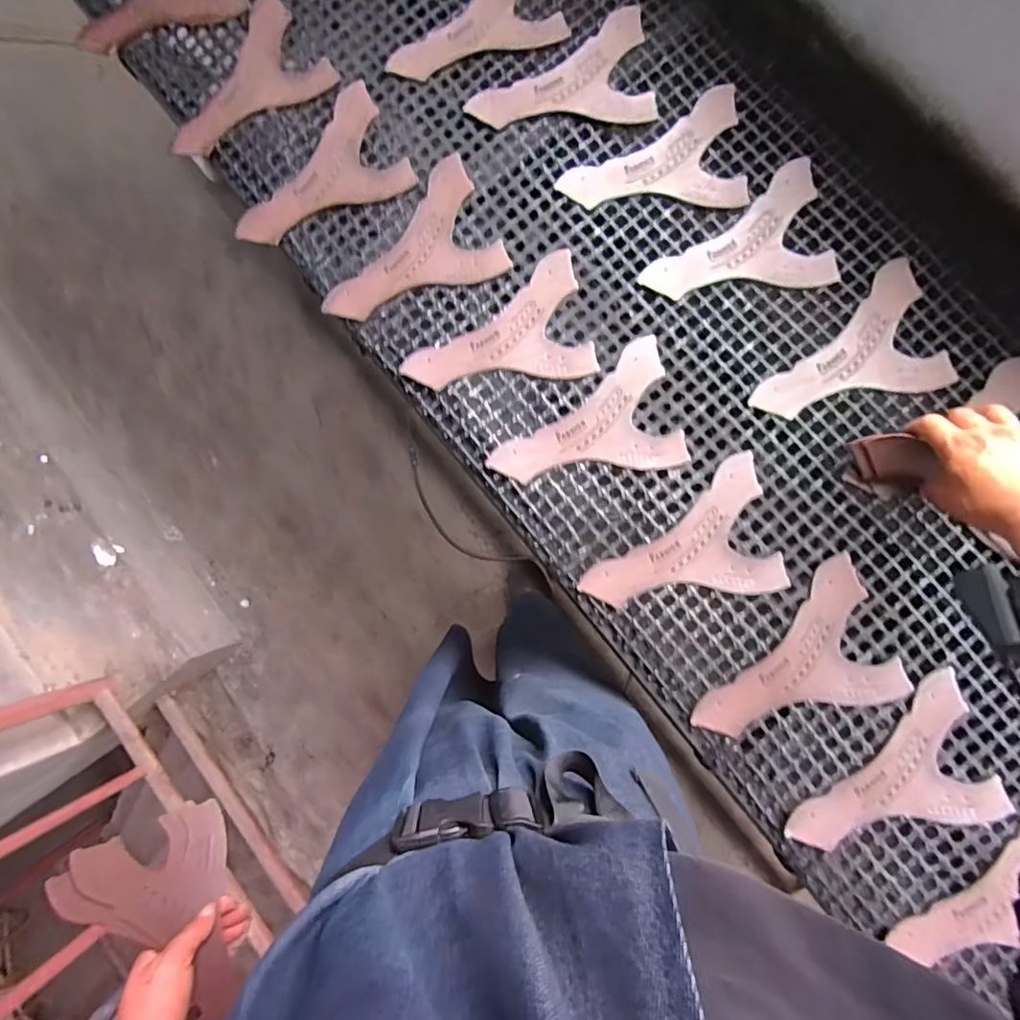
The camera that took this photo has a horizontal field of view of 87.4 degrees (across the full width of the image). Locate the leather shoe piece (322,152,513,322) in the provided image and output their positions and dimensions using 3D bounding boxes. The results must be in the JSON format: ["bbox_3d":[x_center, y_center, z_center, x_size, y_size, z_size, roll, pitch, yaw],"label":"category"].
[{"bbox_3d":[-0.118,-0.290,0.592,0.200,0.016,0.136,-27,84,2],"label":"leather shoe piece"}]

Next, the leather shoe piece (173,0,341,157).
[{"bbox_3d":[-0.315,-0.495,0.611,0.193,0.015,0.133,-36,84,1],"label":"leather shoe piece"}]

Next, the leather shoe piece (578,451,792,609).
[{"bbox_3d":[0.173,0.033,0.560,0.200,0.006,0.138,-14,83,3],"label":"leather shoe piece"}]

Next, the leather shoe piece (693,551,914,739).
[{"bbox_3d":[0.276,0.151,0.540,0.202,0.005,0.141,-23,82,5],"label":"leather shoe piece"}]

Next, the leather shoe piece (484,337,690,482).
[{"bbox_3d":[0.077,-0.096,0.576,0.200,0.007,0.137,-14,83,1],"label":"leather shoe piece"}]

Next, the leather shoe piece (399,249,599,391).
[{"bbox_3d":[-0.017,-0.197,0.589,0.202,0.006,0.136,-13,83,-1],"label":"leather shoe piece"}]

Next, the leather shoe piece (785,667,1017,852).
[{"bbox_3d":[0.396,0.280,0.526,0.218,0.007,0.127,-44,84,0],"label":"leather shoe piece"}]

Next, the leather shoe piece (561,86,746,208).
[{"bbox_3d":[0.157,-0.395,0.599,0.201,0.009,0.131,-7,86,4],"label":"leather shoe piece"}]

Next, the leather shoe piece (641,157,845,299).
[{"bbox_3d":[0.244,-0.293,0.587,0.199,0.005,0.133,-13,87,4],"label":"leather shoe piece"}]

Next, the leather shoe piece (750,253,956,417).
[{"bbox_3d":[0.353,-0.165,0.569,0.200,0.005,0.135,-22,86,5],"label":"leather shoe piece"}]

